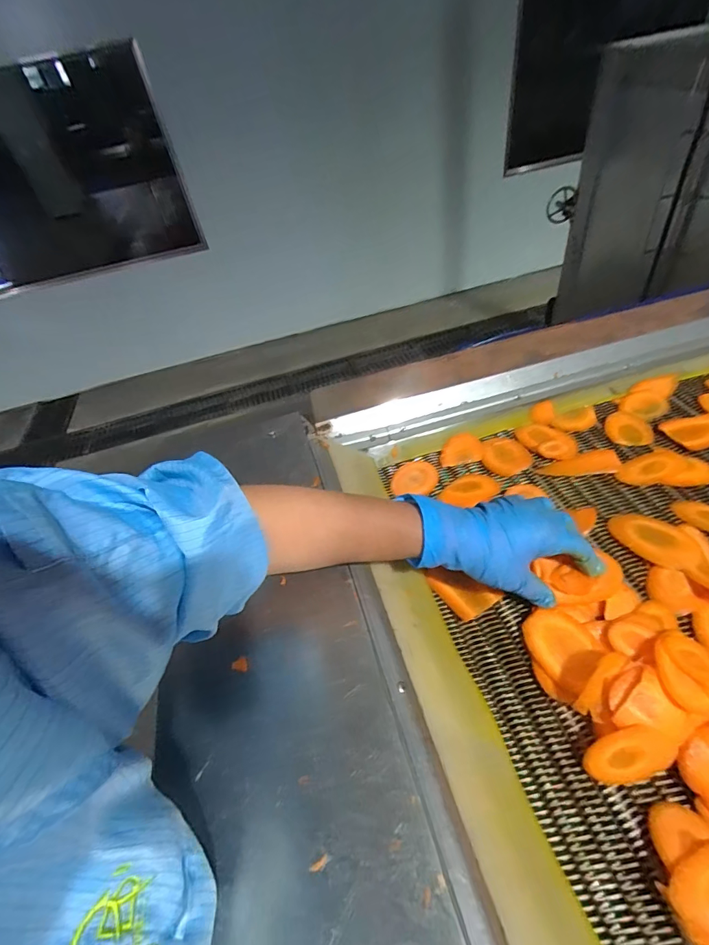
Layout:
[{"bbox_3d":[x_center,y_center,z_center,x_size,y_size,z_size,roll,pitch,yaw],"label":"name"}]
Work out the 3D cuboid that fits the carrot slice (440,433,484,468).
[{"bbox_3d":[0.135,-0.029,0.556,0.054,0.010,0.047,-8,45,2],"label":"carrot slice"}]

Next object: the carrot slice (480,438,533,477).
[{"bbox_3d":[0.185,-0.020,0.534,0.059,0.009,0.057,11,49,21],"label":"carrot slice"}]

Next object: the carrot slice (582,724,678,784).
[{"bbox_3d":[0.196,0.202,0.311,0.062,0.006,0.032,-24,75,6],"label":"carrot slice"}]

